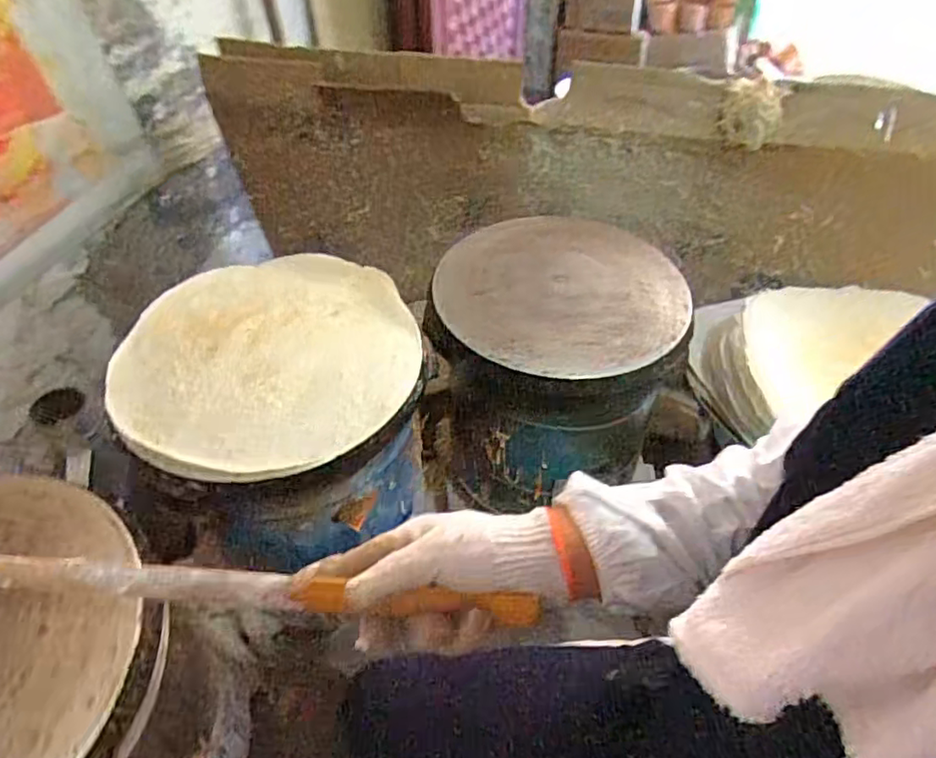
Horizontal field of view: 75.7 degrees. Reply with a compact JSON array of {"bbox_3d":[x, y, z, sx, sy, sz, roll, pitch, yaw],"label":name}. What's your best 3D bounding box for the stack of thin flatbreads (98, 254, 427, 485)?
[{"bbox_3d":[-0.254,-0.034,0.774,0.376,0.038,0.365,-6,45,-9],"label":"stack of thin flatbreads"}]

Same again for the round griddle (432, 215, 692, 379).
[{"bbox_3d":[0.146,-0.148,0.926,0.361,0.026,0.378,2,45,-2],"label":"round griddle"}]

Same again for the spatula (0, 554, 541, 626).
[{"bbox_3d":[-0.172,0.144,0.414,0.433,0.036,0.021,1,44,9],"label":"spatula"}]

